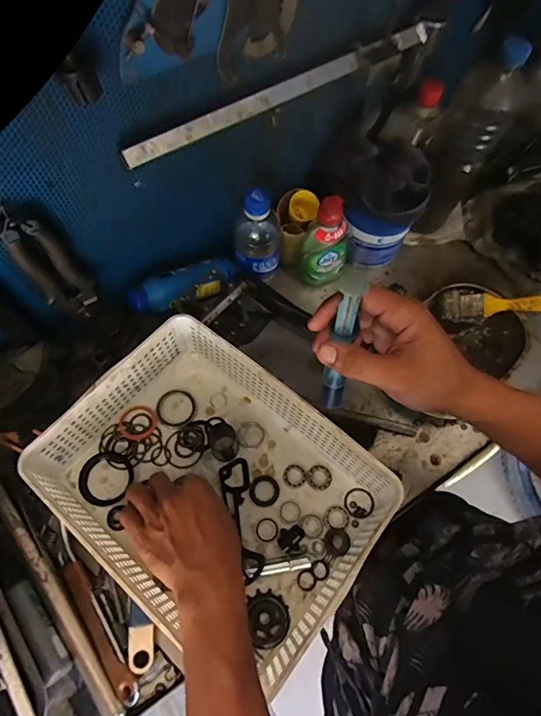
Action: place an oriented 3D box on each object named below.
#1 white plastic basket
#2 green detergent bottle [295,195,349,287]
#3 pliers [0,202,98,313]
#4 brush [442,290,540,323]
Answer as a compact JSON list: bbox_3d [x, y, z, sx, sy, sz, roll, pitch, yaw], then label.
[{"bbox_3d":[-0.062,0.136,0.472,0.324,0.084,0.244,38,68,15],"label":"white plastic basket"},{"bbox_3d":[0.073,-0.155,0.587,0.069,0.155,0.046,10,68,5],"label":"green detergent bottle"},{"bbox_3d":[-0.232,-0.097,0.462,0.050,0.162,0.020,-34,71,-12],"label":"pliers"},{"bbox_3d":[0.329,-0.075,0.602,0.164,0.021,0.040,-1,63,14],"label":"brush"}]

